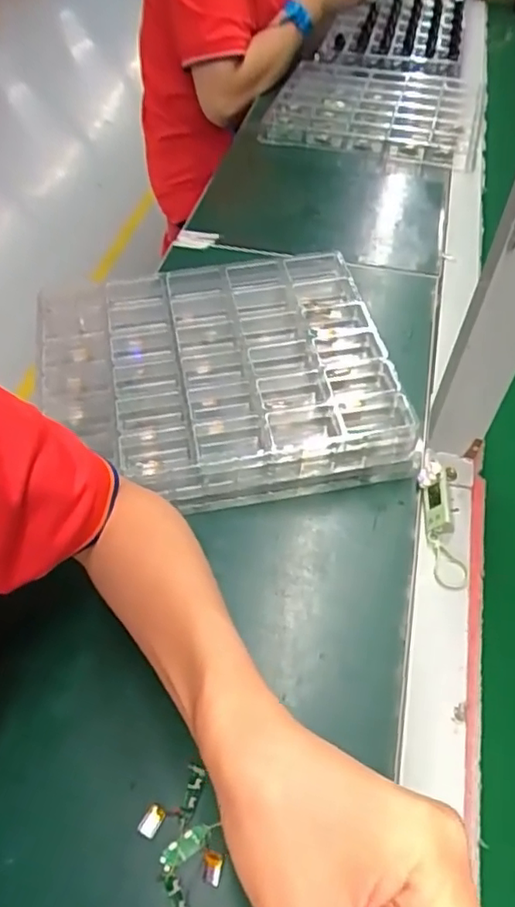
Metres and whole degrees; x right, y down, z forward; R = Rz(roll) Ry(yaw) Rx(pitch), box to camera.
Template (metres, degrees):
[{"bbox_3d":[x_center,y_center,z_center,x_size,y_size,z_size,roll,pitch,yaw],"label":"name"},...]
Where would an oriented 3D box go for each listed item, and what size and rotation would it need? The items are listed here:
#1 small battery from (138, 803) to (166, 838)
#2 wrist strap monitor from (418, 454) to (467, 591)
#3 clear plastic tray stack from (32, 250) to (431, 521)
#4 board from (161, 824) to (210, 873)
[{"bbox_3d":[-0.061,0.210,0.353,0.011,0.004,0.016,26,55,17],"label":"small battery"},{"bbox_3d":[0.141,0.051,0.471,0.023,0.023,0.103,0,52,-1],"label":"wrist strap monitor"},{"bbox_3d":[-0.037,-0.069,0.546,0.288,0.056,0.242,-9,52,-8],"label":"clear plastic tray stack"},{"bbox_3d":[-0.040,0.219,0.345,0.030,0.004,0.011,-28,57,-21],"label":"board"}]

